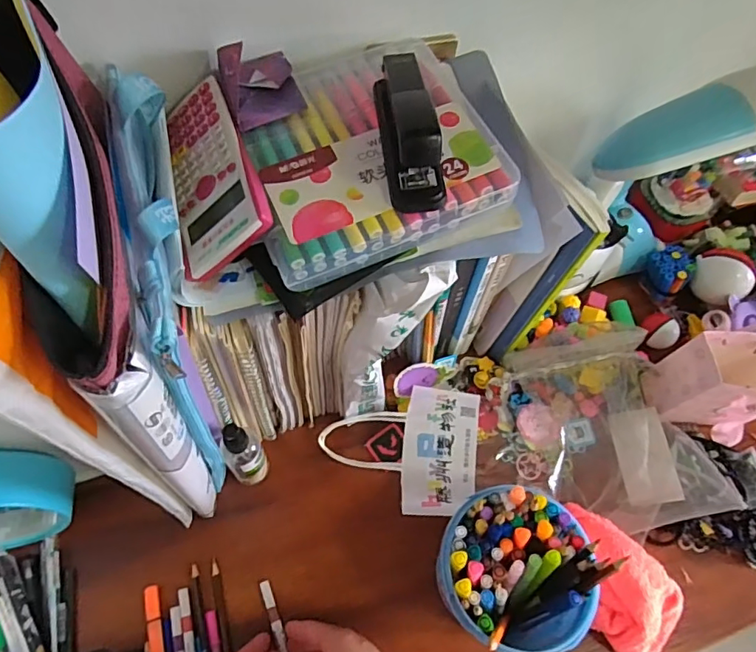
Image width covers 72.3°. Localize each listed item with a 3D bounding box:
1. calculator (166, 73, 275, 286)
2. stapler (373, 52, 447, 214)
[{"bbox_3d":[-0.128,-0.112,0.394,0.080,0.018,0.146,-34,66,22],"label":"calculator"},{"bbox_3d":[0.023,-0.145,0.364,0.044,0.061,0.115,-8,62,-7],"label":"stapler"}]

